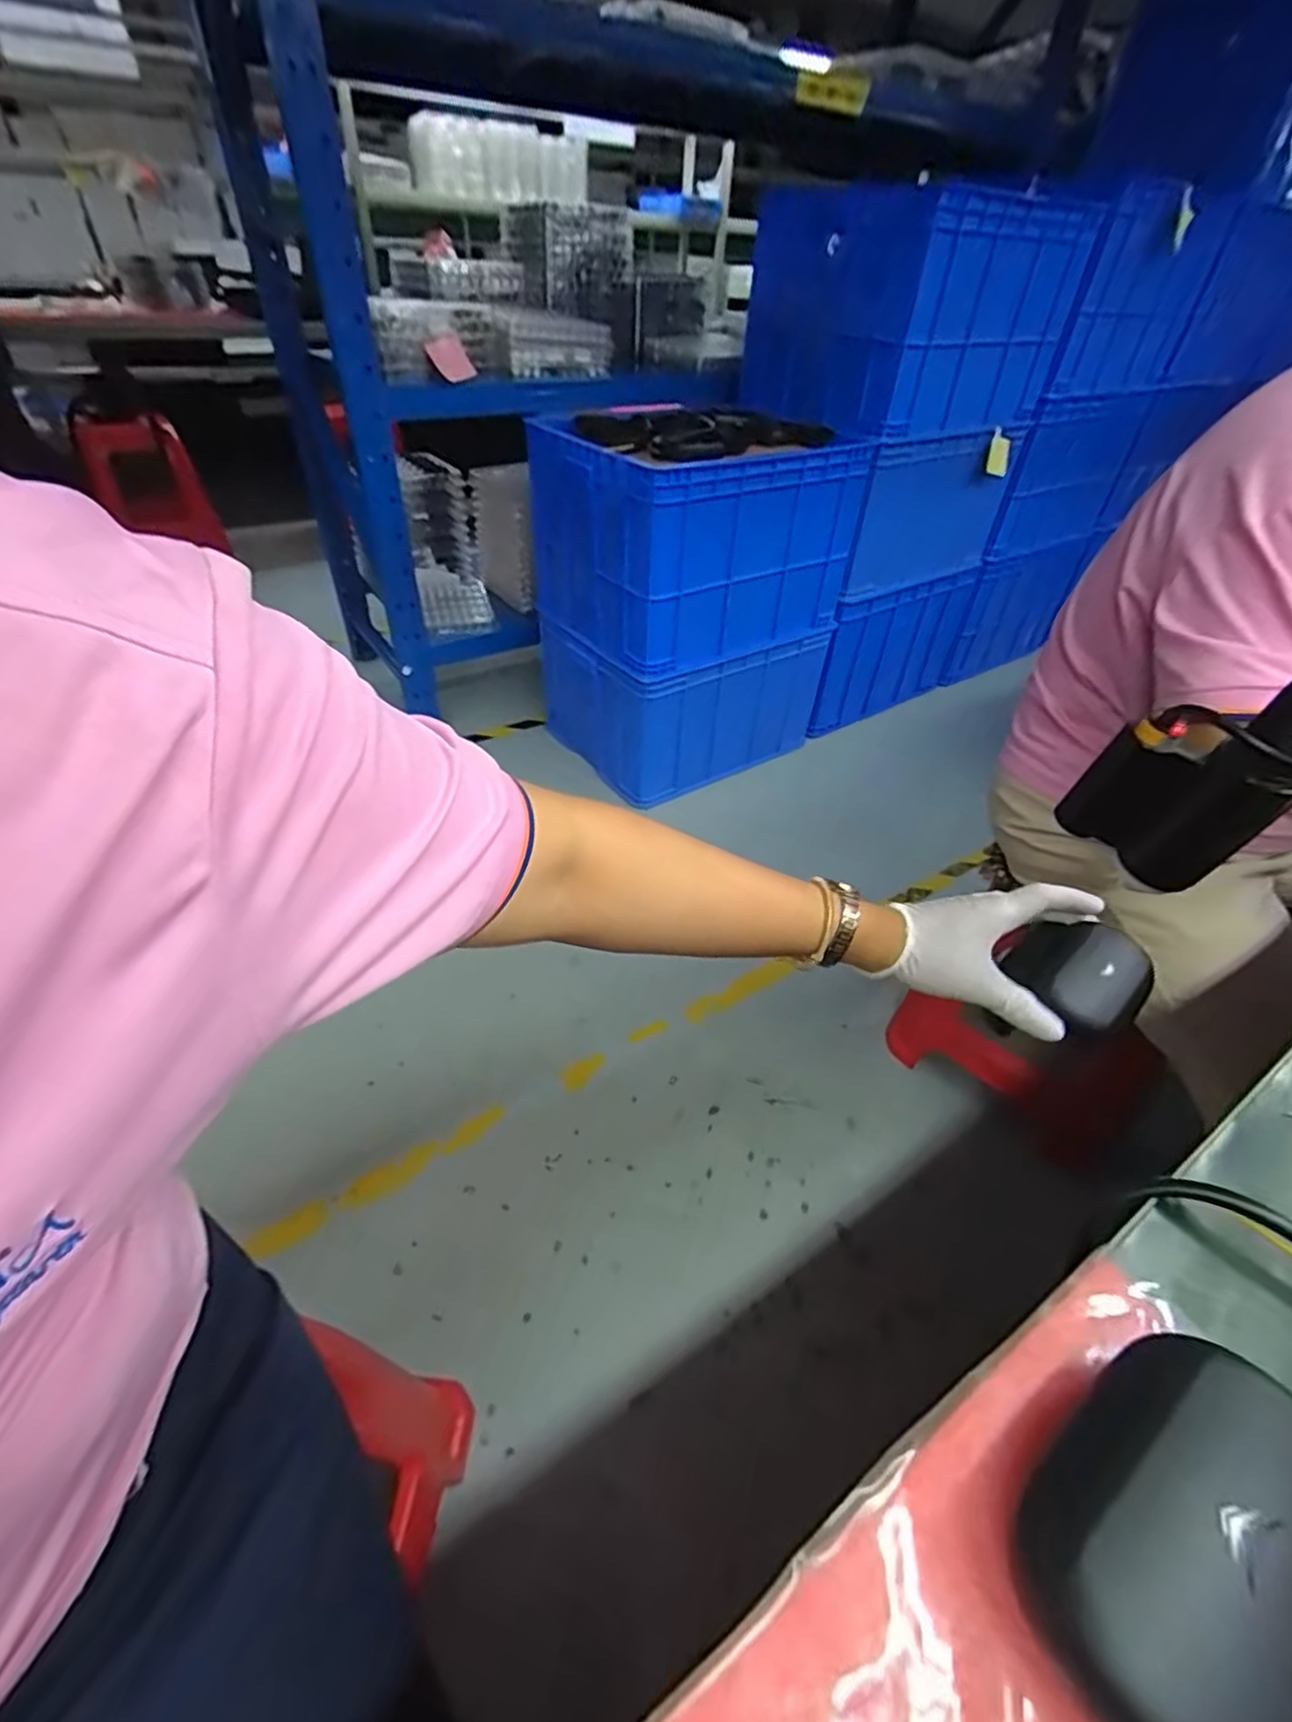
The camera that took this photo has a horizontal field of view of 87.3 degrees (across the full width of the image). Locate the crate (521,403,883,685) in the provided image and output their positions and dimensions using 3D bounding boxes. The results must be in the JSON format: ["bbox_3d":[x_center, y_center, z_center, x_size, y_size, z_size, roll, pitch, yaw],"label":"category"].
[{"bbox_3d":[0.088,-0.701,1.453,0.527,0.405,0.489,-26,48,-30],"label":"crate"}]

